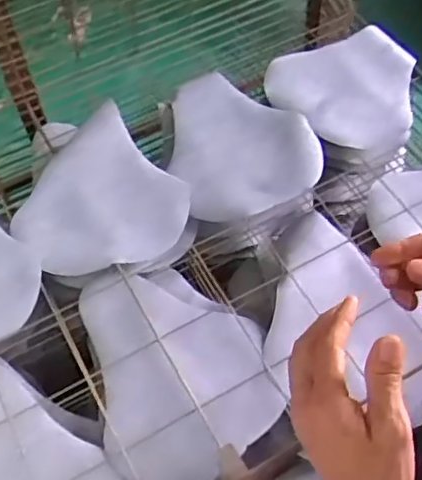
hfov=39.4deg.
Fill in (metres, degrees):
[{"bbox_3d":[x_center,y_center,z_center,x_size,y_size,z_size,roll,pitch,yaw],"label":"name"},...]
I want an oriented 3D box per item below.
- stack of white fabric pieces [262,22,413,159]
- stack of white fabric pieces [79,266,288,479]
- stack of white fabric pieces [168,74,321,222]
[{"bbox_3d":[0.212,-0.257,0.969,0.237,0.059,0.269,10,58,9],"label":"stack of white fabric pieces"},{"bbox_3d":[-0.038,0.153,0.745,0.210,0.034,0.279,-15,57,-7],"label":"stack of white fabric pieces"},{"bbox_3d":[0.036,-0.159,0.910,0.219,0.021,0.255,-21,58,-11],"label":"stack of white fabric pieces"}]

